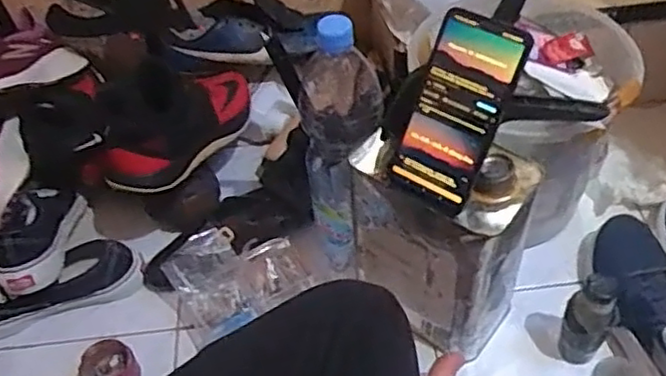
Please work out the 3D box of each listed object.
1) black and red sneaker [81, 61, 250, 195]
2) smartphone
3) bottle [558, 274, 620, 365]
[{"bbox_3d":[-0.191,-0.101,0.830,0.098,0.134,0.268,21,54,21],"label":"black and red sneaker"},{"bbox_3d":[0.106,-0.064,0.582,0.076,0.168,0.011,29,21,26],"label":"smartphone"},{"bbox_3d":[0.265,0.141,0.699,0.047,0.121,0.040,22,55,22],"label":"bottle"}]

